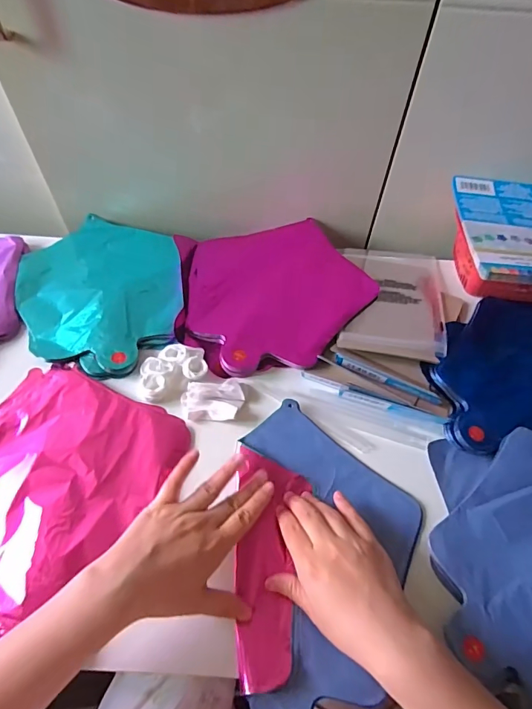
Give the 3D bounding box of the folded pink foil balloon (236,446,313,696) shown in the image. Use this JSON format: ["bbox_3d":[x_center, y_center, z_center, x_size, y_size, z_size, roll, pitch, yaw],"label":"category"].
[{"bbox_3d":[0.005,0.178,0.375,0.062,0.008,0.188,3,55,-1],"label":"folded pink foil balloon"}]

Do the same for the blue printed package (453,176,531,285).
[{"bbox_3d":[0.292,-0.153,0.501,0.113,0.020,0.184,5,56,1],"label":"blue printed package"}]

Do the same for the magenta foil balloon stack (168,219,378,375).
[{"bbox_3d":[0.009,-0.083,0.534,0.235,0.028,0.228,-11,59,-9],"label":"magenta foil balloon stack"}]

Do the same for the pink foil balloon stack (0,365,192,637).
[{"bbox_3d":[-0.214,0.113,0.388,0.190,0.018,0.235,32,62,16],"label":"pink foil balloon stack"}]

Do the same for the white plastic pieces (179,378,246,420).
[{"bbox_3d":[-0.056,0.049,0.452,0.064,0.010,0.045,-5,59,-6],"label":"white plastic pieces"}]

